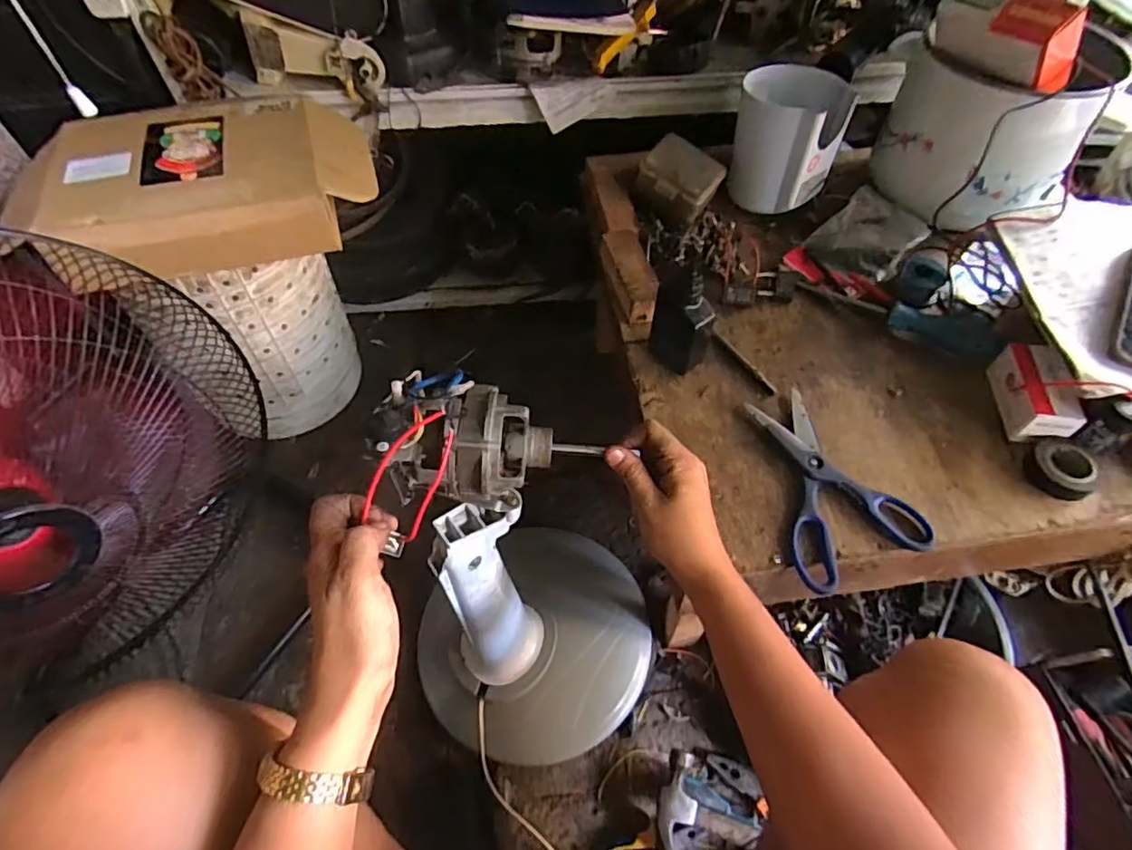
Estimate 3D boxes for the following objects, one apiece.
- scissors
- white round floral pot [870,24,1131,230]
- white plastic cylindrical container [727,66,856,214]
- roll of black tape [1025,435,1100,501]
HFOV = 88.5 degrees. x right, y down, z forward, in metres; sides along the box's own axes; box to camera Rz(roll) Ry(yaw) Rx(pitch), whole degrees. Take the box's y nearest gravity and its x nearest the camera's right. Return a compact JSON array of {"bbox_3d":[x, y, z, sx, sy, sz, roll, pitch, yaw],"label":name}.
[{"bbox_3d":[0.227,0.050,0.536,0.122,0.014,0.186,-18,57,-13],"label":"scissors"},{"bbox_3d":[0.500,-0.342,0.671,0.171,0.159,0.235,-17,57,-12],"label":"white round floral pot"},{"bbox_3d":[0.266,-0.345,0.711,0.127,0.126,0.097,21,58,13],"label":"white plastic cylindrical container"},{"bbox_3d":[0.454,0.041,0.531,0.047,0.027,0.056,-21,58,-14],"label":"roll of black tape"}]

